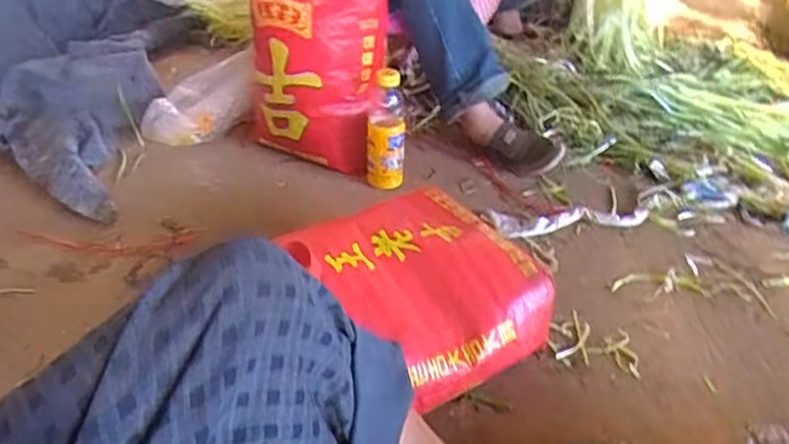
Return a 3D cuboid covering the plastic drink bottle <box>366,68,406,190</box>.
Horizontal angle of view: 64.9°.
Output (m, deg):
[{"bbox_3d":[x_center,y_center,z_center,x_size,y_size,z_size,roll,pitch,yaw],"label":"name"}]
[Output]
[{"bbox_3d":[-0.017,-0.164,1.164,0.070,0.233,0.069,-2,36,-4],"label":"plastic drink bottle"}]

